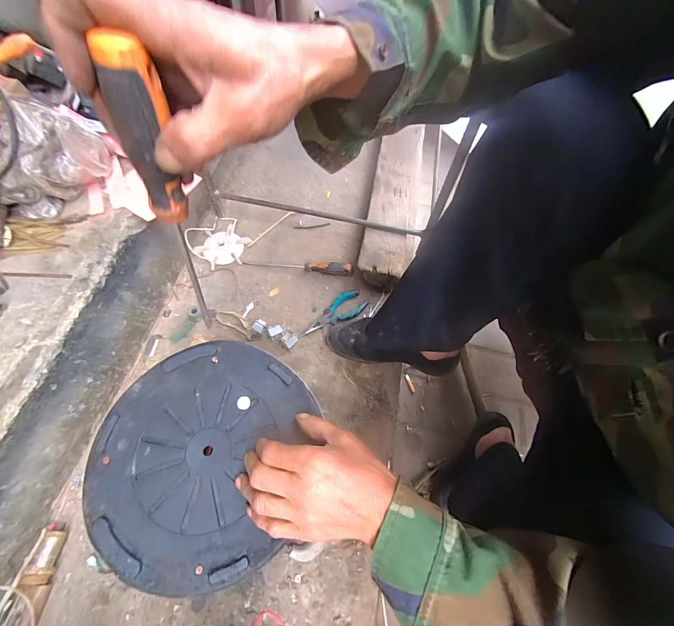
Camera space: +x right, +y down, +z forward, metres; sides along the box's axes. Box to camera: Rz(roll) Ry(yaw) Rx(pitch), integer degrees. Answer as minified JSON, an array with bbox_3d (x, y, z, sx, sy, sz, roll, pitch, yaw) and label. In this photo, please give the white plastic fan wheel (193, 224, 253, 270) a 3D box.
[{"bbox_3d":[-0.268,-0.158,0.728,0.109,0.020,0.111,39,68,15],"label":"white plastic fan wheel"}]

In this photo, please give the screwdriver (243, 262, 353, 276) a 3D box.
[{"bbox_3d":[-0.090,-0.105,0.705,0.249,0.032,0.024,5,64,-1],"label":"screwdriver"}]

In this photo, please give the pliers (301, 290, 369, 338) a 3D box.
[{"bbox_3d":[-0.004,0.006,0.662,0.155,0.023,0.051,-33,70,-17],"label":"pliers"}]

